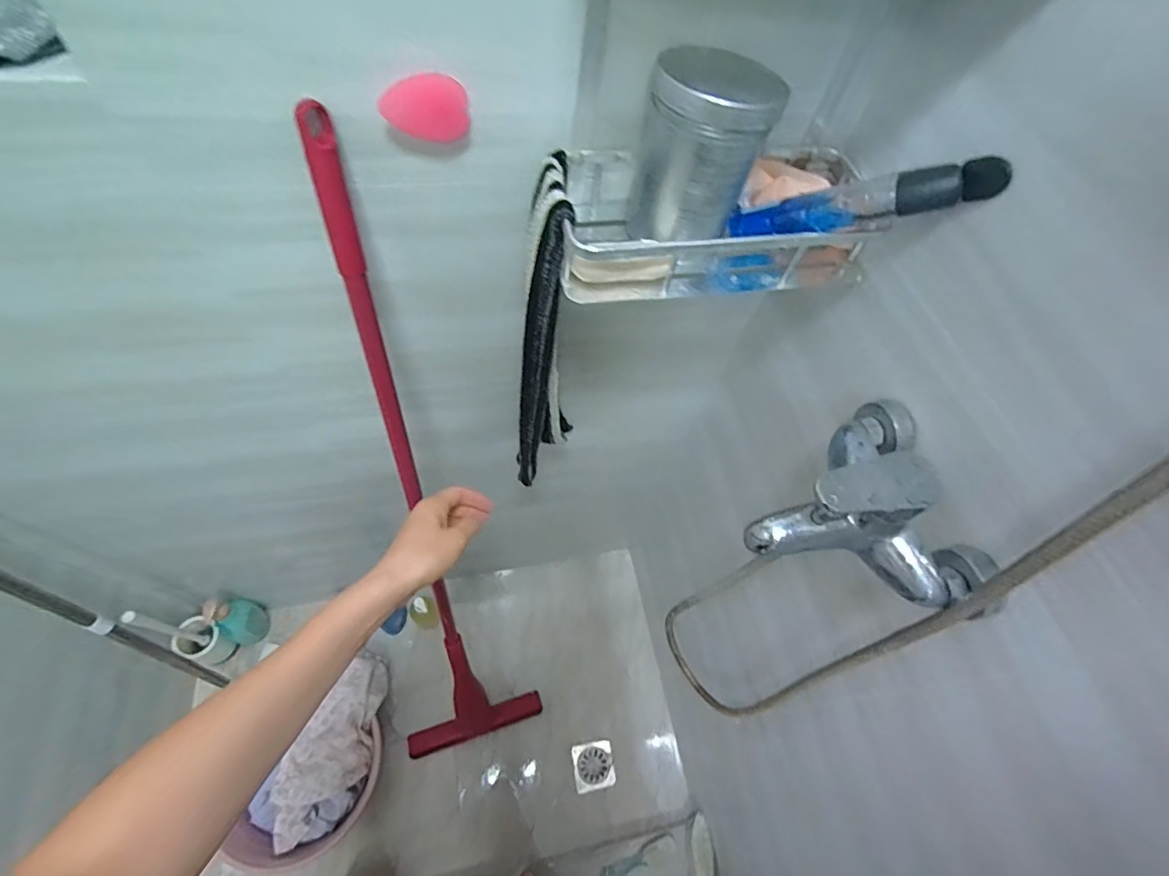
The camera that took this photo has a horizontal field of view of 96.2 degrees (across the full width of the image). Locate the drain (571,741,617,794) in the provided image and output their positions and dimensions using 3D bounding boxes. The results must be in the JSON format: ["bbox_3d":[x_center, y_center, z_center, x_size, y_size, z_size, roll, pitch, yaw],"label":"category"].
[{"bbox_3d":[0.023,0.807,1.290,0.099,0.007,0.101,-6,60,-7],"label":"drain"}]

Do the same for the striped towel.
[{"bbox_3d":[-0.048,-0.097,0.627,0.060,0.438,0.107,7,59,1],"label":"striped towel"}]

